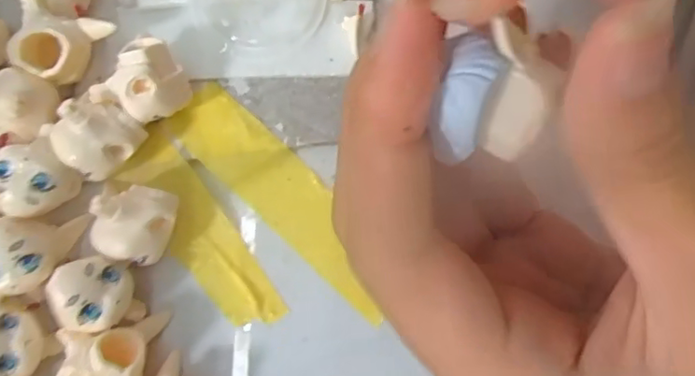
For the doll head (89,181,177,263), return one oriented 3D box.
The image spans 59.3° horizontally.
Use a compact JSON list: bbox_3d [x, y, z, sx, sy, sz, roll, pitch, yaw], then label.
[{"bbox_3d":[-0.054,0.010,0.158,0.017,0.021,0.019,11,79,3],"label":"doll head"}]

